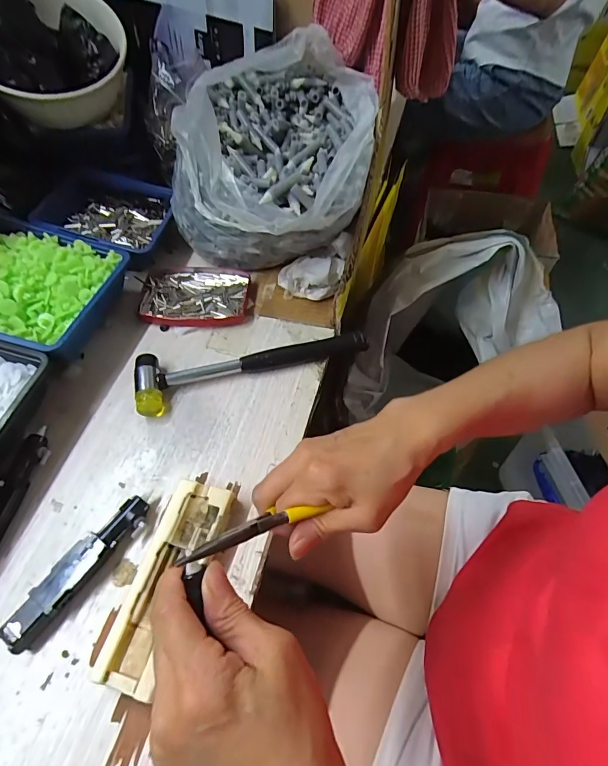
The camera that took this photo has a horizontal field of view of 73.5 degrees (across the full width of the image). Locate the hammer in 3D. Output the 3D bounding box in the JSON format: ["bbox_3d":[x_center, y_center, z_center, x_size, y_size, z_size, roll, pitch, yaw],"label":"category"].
[{"bbox_3d":[-0.049,-0.019,0.407,0.228,0.022,0.060,-11,56,-8],"label":"hammer"}]

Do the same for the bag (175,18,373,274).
[{"bbox_3d":[-0.039,-0.249,0.458,0.221,0.146,0.231,8,56,5],"label":"bag"}]

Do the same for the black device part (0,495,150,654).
[{"bbox_3d":[-0.165,0.137,0.304,0.027,0.021,0.118,31,61,20],"label":"black device part"}]

